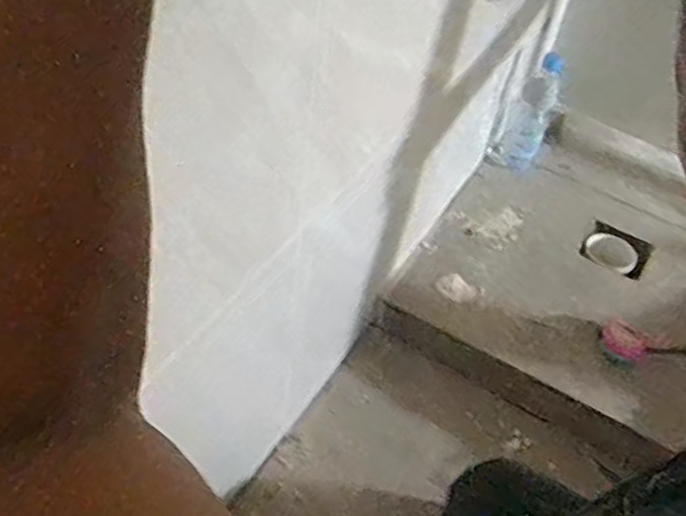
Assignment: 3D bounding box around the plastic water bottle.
[{"bbox_3d":[0.345,-0.264,1.364,0.090,0.203,0.078,27,48,18],"label":"plastic water bottle"}]

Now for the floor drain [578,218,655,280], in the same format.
[{"bbox_3d":[0.492,-0.015,1.304,0.111,0.015,0.111,28,48,19],"label":"floor drain"}]

